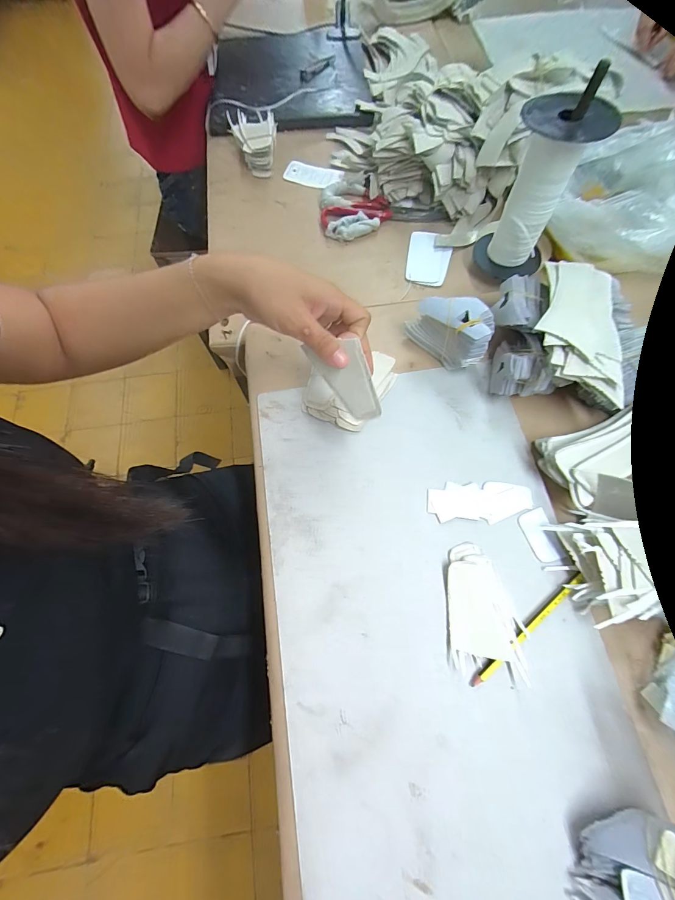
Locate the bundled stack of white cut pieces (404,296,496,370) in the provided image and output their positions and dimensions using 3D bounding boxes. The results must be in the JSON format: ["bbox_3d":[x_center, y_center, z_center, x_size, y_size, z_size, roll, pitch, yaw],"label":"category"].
[{"bbox_3d":[0.132,-0.143,0.409,0.098,0.074,0.048,30,73,11],"label":"bundled stack of white cut pieces"}]

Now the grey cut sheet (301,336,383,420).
[{"bbox_3d":[0.005,-0.062,0.318,0.055,0.077,0.007,-2,37,30],"label":"grey cut sheet"}]

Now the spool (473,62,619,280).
[{"bbox_3d":[0.252,-0.325,0.443,0.087,0.189,0.097,-4,69,-1],"label":"spool"}]

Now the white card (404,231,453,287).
[{"bbox_3d":[0.144,-0.307,0.541,0.067,0.006,0.103,14,70,6],"label":"white card"}]

